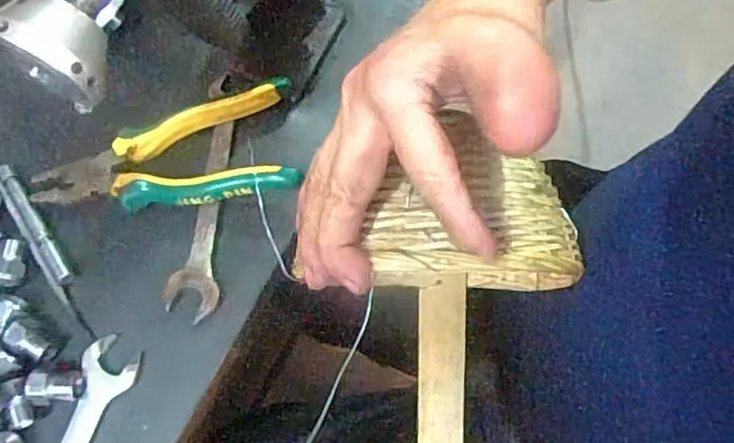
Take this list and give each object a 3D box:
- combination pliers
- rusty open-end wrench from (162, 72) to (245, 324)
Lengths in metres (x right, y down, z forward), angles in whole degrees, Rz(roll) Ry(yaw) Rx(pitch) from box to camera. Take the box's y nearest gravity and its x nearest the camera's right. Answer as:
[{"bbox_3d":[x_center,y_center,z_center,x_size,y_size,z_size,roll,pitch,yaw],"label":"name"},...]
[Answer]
[{"bbox_3d":[-0.141,-0.042,0.411,0.184,0.031,0.076,-12,70,3],"label":"combination pliers"},{"bbox_3d":[-0.106,-0.020,0.412,0.035,0.011,0.169,8,73,3],"label":"rusty open-end wrench"}]

